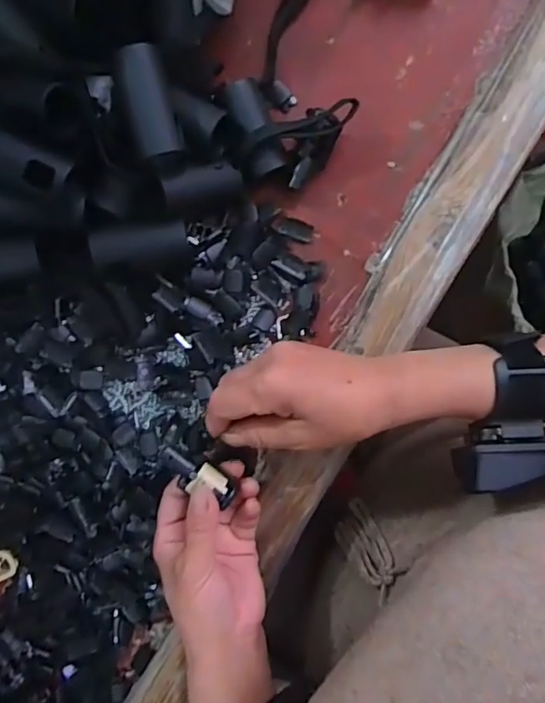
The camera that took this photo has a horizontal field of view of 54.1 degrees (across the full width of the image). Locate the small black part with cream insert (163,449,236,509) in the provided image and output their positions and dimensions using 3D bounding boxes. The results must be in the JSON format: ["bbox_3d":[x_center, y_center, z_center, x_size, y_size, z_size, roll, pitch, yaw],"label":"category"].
[{"bbox_3d":[-0.047,0.078,0.335,0.051,0.014,0.015,28,98,3],"label":"small black part with cream insert"}]

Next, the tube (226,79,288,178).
[{"bbox_3d":[-0.010,-0.148,0.354,0.023,0.019,0.063,-17,94,6],"label":"tube"}]

